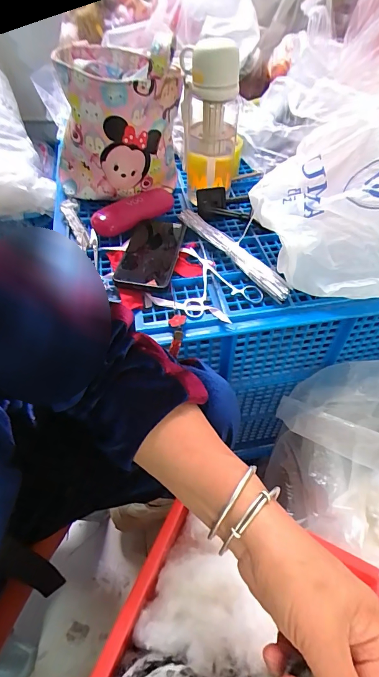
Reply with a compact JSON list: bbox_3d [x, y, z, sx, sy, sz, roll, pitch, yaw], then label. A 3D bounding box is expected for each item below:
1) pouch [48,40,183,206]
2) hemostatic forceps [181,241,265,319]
[{"bbox_3d":[-0.128,-0.361,0.598,0.205,0.191,0.162,-14,53,-10],"label":"pouch"},{"bbox_3d":[0.031,-0.096,0.534,0.110,0.016,0.143,-14,53,-10],"label":"hemostatic forceps"}]

